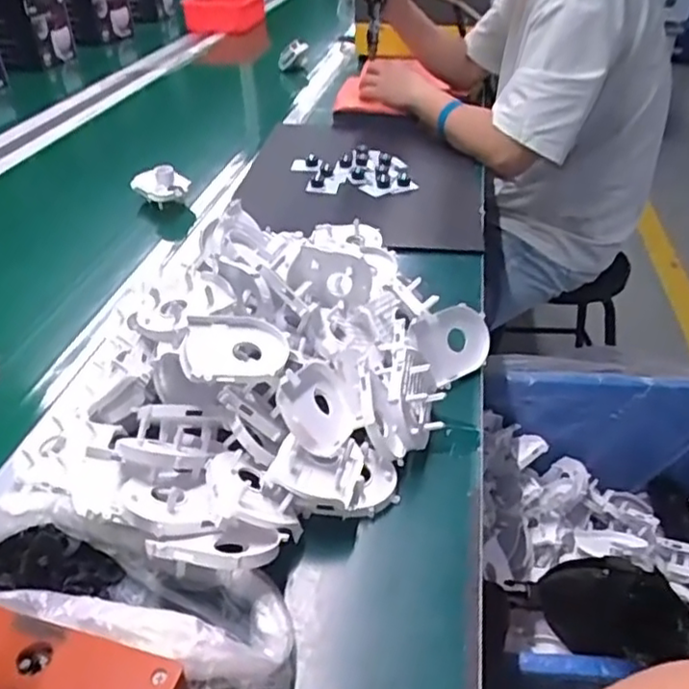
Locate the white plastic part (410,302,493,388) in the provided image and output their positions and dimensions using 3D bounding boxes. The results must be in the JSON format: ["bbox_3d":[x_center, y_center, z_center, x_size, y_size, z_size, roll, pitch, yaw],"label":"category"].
[{"bbox_3d":[0.104,-0.001,0.619,0.078,0.066,0.014,-24,0,-23],"label":"white plastic part"}]

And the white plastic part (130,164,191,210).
[{"bbox_3d":[-0.270,-0.228,0.932,0.091,0.043,0.050,2,36,3],"label":"white plastic part"}]

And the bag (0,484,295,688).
[{"bbox_3d":[-0.143,0.157,0.418,0.248,0.056,0.095,14,38,19],"label":"bag"}]

